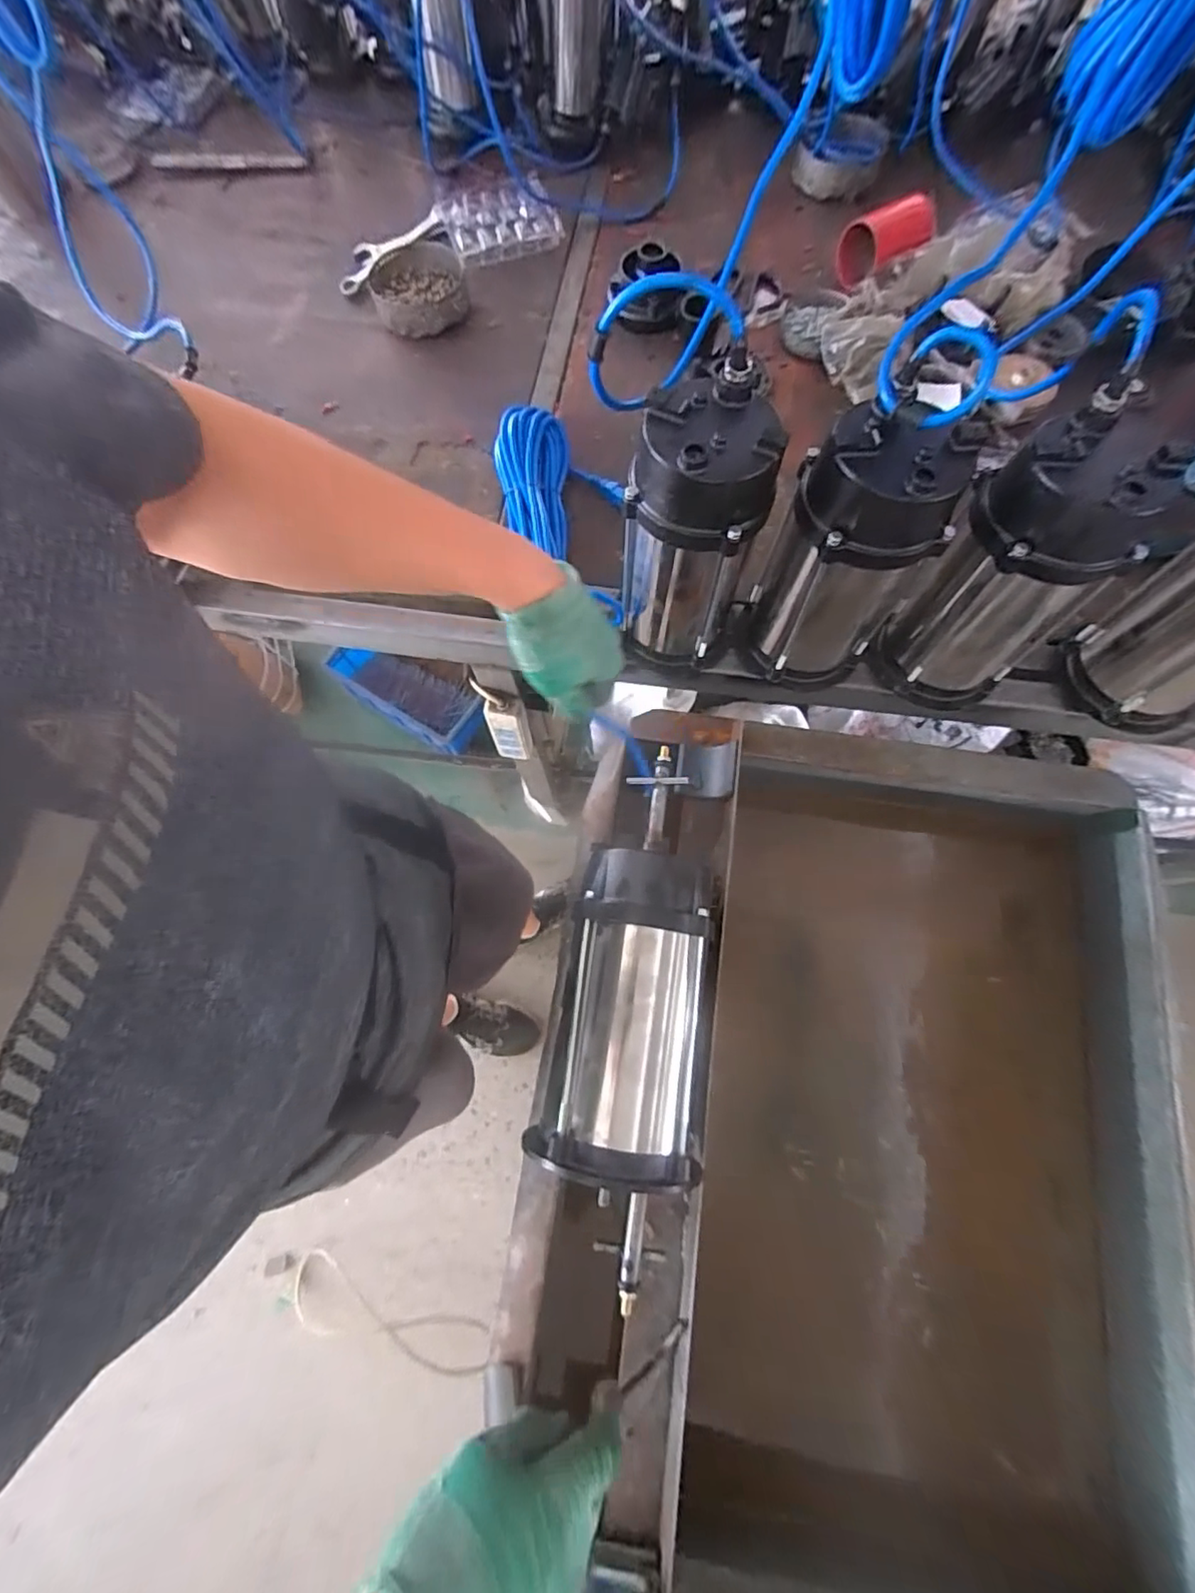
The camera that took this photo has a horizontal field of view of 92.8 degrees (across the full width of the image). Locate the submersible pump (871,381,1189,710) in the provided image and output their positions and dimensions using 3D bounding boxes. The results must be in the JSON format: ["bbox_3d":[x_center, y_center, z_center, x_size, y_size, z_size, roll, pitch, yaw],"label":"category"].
[{"bbox_3d":[0.375,-0.194,0.533,0.118,0.252,0.135,-40,76,-10],"label":"submersible pump"}]

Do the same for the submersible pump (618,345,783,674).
[{"bbox_3d":[0.086,-0.242,0.557,0.123,0.257,0.111,13,74,6],"label":"submersible pump"}]

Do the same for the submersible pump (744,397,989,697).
[{"bbox_3d":[0.235,-0.221,0.536,0.131,0.242,0.119,28,76,10],"label":"submersible pump"}]

